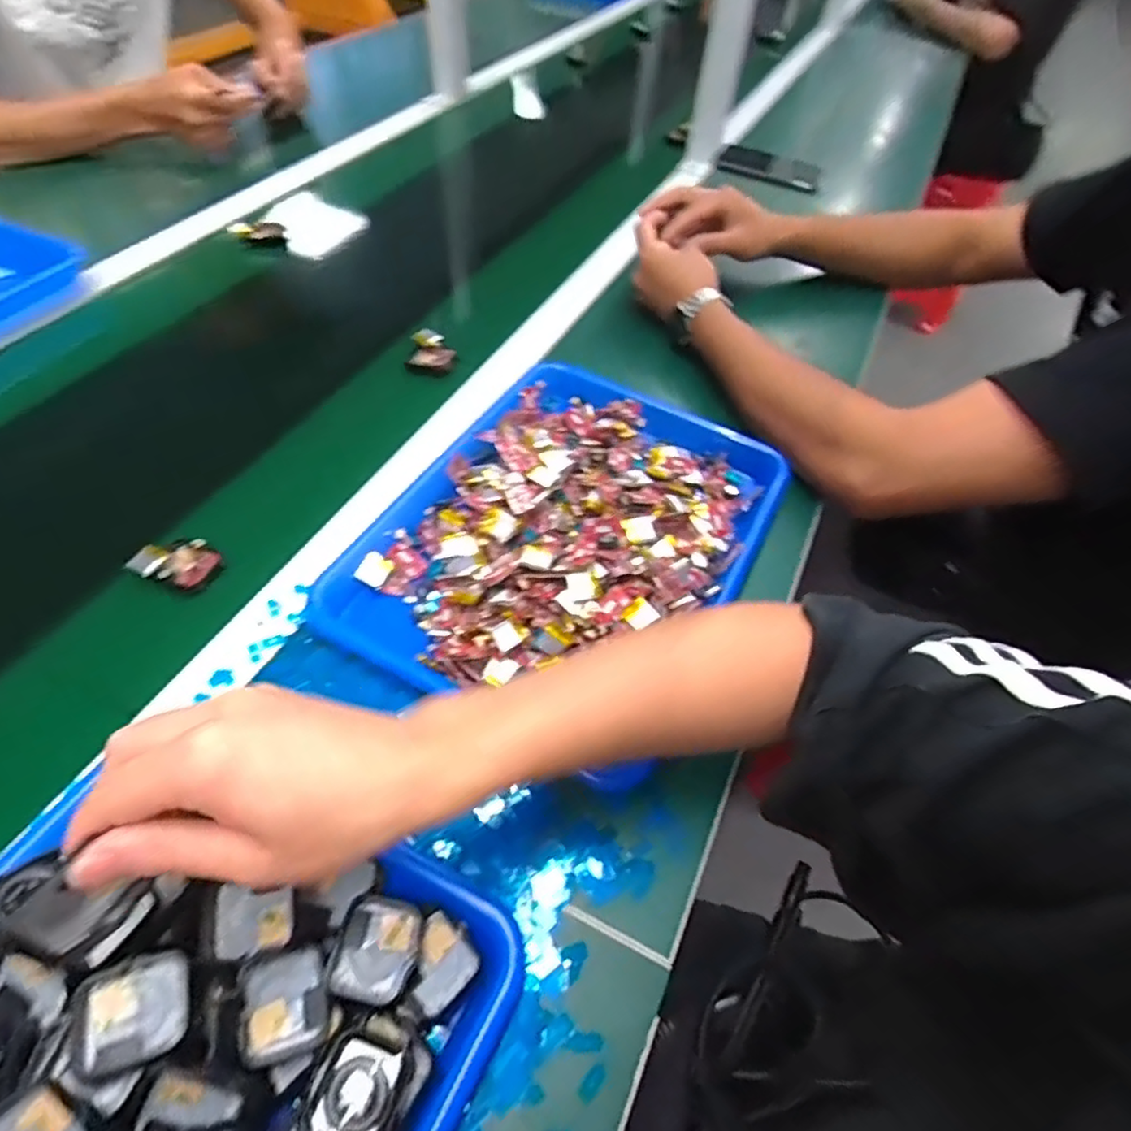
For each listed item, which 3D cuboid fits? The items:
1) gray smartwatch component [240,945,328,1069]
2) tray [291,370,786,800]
[{"bbox_3d":[-0.128,0.201,0.296,0.036,0.010,0.041,-10,55,-13],"label":"gray smartwatch component"},{"bbox_3d":[0.008,-0.032,0.478,0.242,0.043,0.317,27,55,14],"label":"tray"}]

